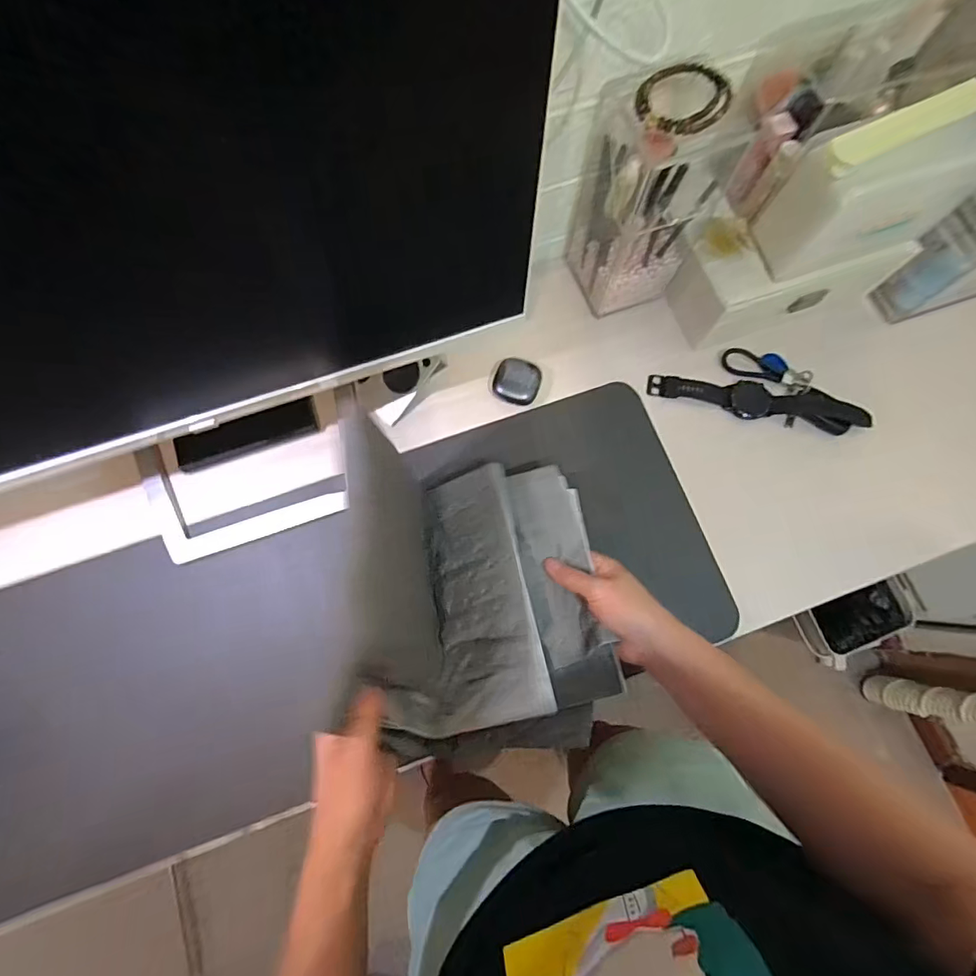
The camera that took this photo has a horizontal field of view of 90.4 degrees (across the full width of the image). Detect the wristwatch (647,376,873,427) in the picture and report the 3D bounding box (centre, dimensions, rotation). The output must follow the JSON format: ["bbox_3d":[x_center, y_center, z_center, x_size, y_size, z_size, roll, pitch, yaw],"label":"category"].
[{"bbox_3d":[0.304,-0.100,0.546,0.240,0.019,0.036,9,76,2],"label":"wristwatch"}]

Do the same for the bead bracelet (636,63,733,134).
[{"bbox_3d":[0.155,-0.309,0.384,0.071,0.010,0.060,13,76,3],"label":"bead bracelet"}]

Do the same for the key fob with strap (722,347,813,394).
[{"bbox_3d":[0.316,-0.137,0.549,0.094,0.013,0.039,19,76,4],"label":"key fob with strap"}]

